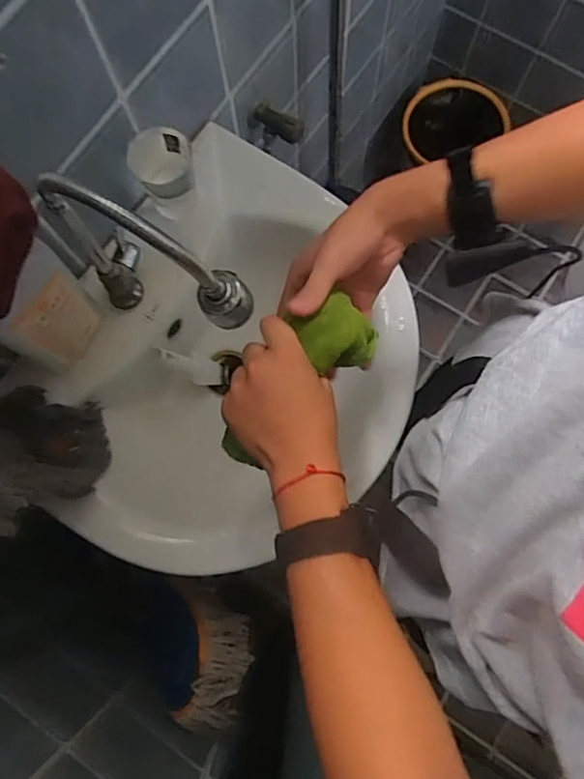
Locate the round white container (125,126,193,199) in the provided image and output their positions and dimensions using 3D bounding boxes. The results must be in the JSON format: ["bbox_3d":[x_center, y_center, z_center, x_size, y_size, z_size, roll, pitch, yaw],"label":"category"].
[{"bbox_3d":[-0.152,-0.256,0.640,0.066,0.050,0.072,4,79,2],"label":"round white container"}]

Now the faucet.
[{"bbox_3d":[-0.134,-0.118,0.540,0.183,0.278,0.047,23,80,6],"label":"faucet"}]

